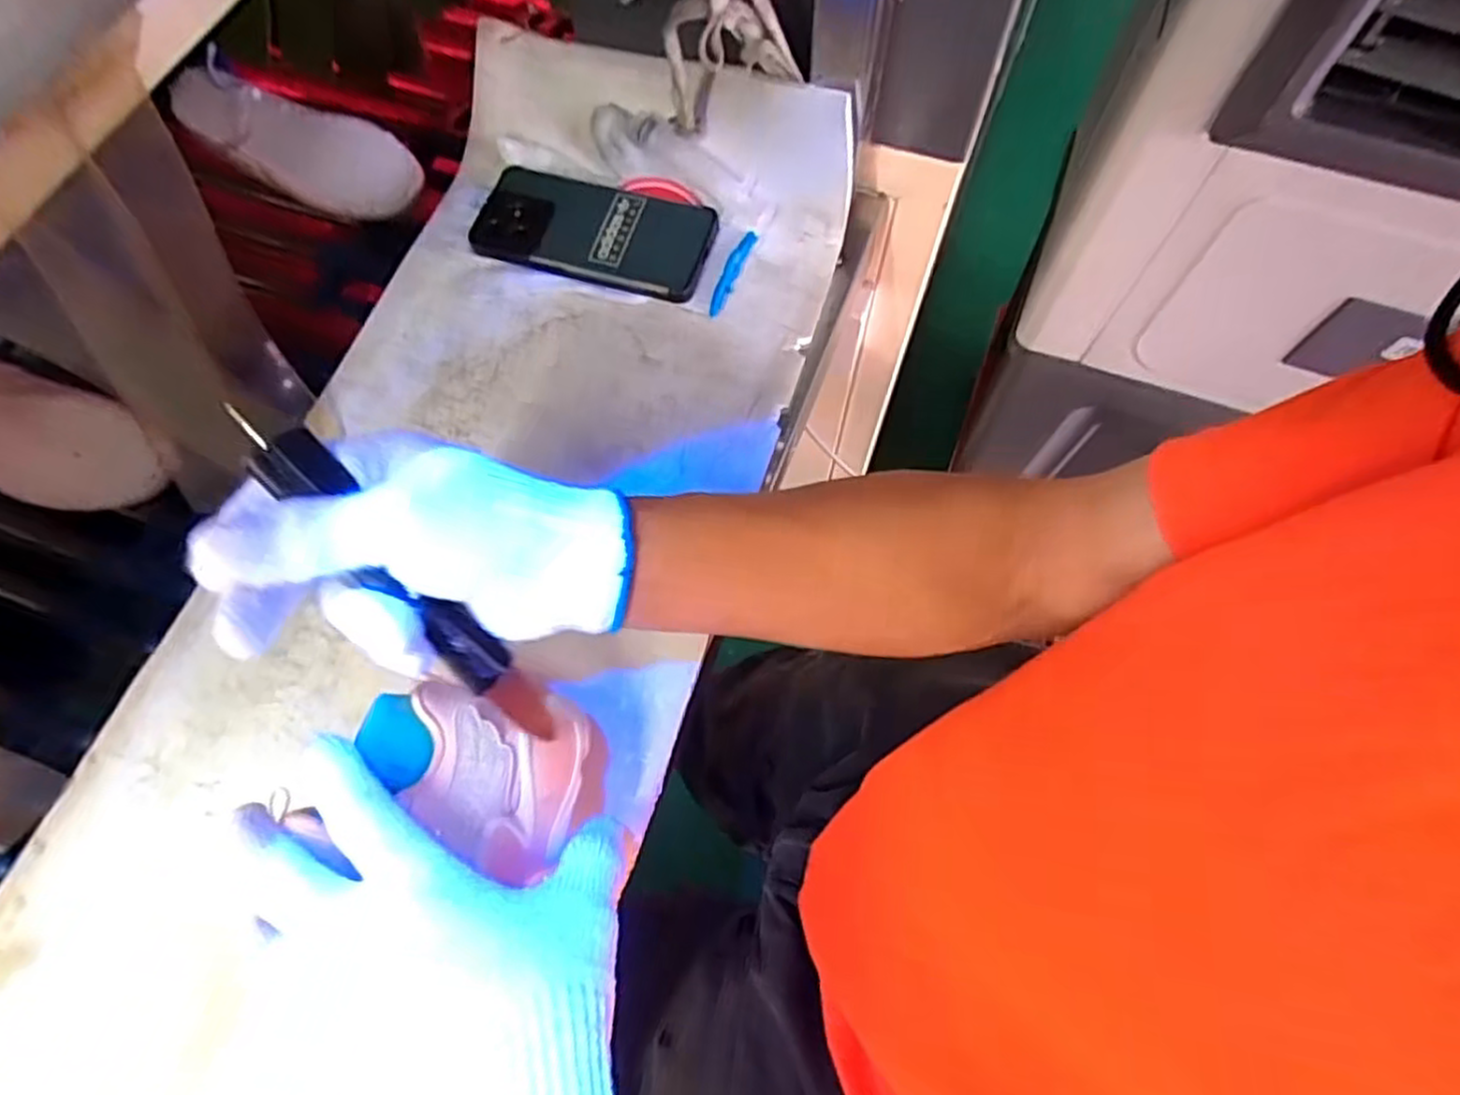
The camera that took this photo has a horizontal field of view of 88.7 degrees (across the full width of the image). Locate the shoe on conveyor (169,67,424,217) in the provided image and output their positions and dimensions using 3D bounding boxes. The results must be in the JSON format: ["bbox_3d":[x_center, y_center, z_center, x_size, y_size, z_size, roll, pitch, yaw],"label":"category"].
[{"bbox_3d":[-0.329,-0.304,0.572,0.169,0.057,0.075,13,69,5],"label":"shoe on conveyor"}]

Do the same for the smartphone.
[{"bbox_3d":[-0.095,-0.225,0.526,0.160,0.010,0.081,16,73,5],"label":"smartphone"}]

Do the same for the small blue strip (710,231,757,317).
[{"bbox_3d":[0.001,-0.193,0.526,0.010,0.014,0.069,23,70,9],"label":"small blue strip"}]

